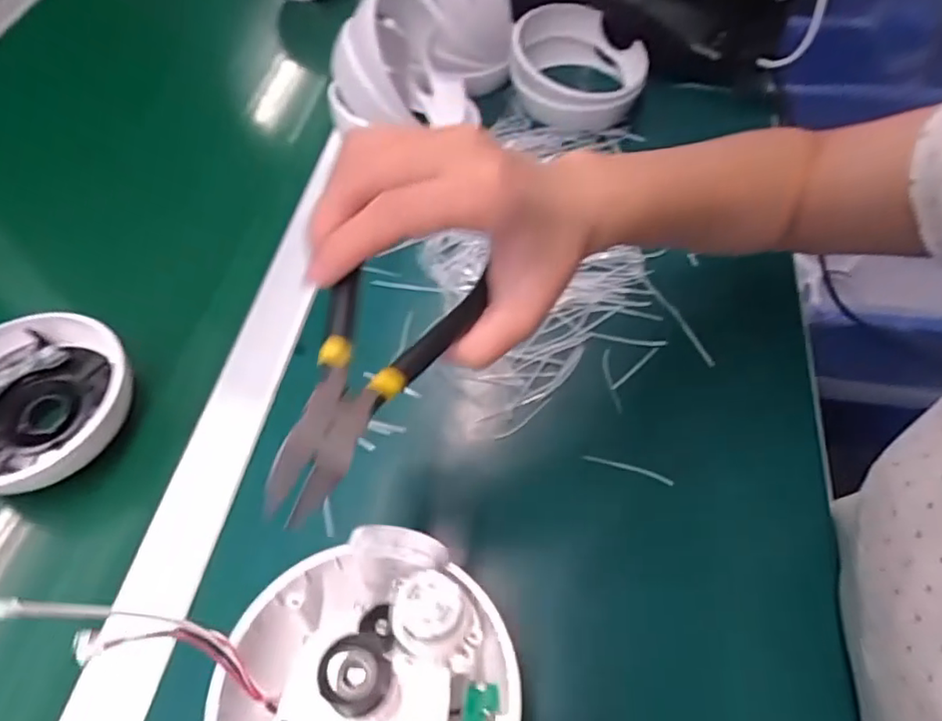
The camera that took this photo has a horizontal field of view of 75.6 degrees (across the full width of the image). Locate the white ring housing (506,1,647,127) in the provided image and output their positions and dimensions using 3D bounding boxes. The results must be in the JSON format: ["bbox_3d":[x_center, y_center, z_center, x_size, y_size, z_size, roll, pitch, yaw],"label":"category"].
[{"bbox_3d":[0.098,-0.259,0.546,0.120,0.061,0.109,-5,58,-1],"label":"white ring housing"}]

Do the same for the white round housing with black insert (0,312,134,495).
[{"bbox_3d":[-0.267,0.026,0.374,0.108,0.034,0.111,-1,58,1],"label":"white round housing with black insert"}]

